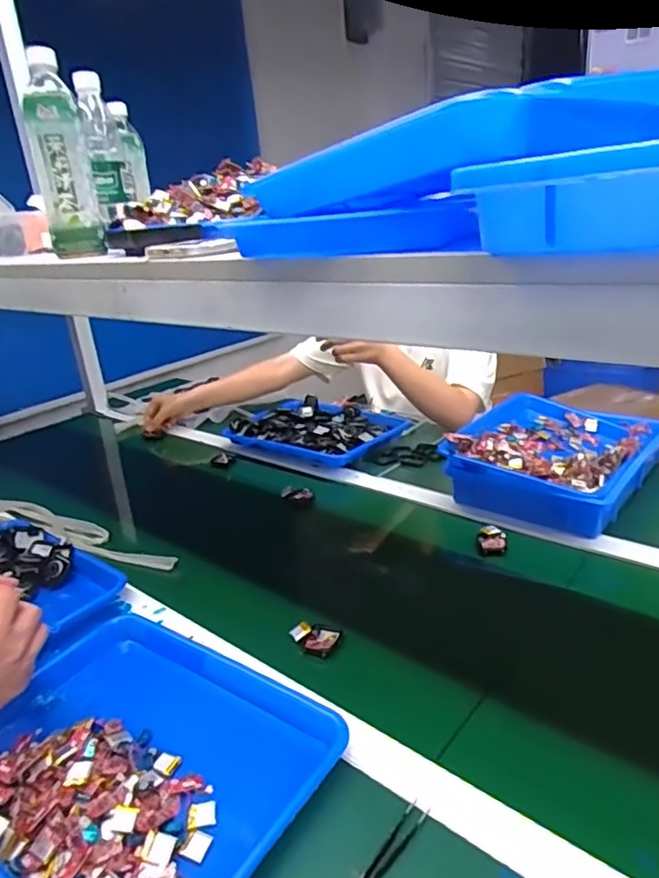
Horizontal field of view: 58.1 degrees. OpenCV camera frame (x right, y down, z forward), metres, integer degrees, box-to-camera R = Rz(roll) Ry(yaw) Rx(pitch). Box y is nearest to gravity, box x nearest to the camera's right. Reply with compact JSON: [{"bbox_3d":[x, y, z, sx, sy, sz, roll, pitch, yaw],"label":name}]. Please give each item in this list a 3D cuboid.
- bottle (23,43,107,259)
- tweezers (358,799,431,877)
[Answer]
[{"bbox_3d":[-0.315,-0.329,0.691,0.061,0.219,0.070,-14,23,-20],"label":"bottle"},{"bbox_3d":[0.037,0.310,0.430,0.016,0.010,0.114,12,28,38],"label":"tweezers"}]

